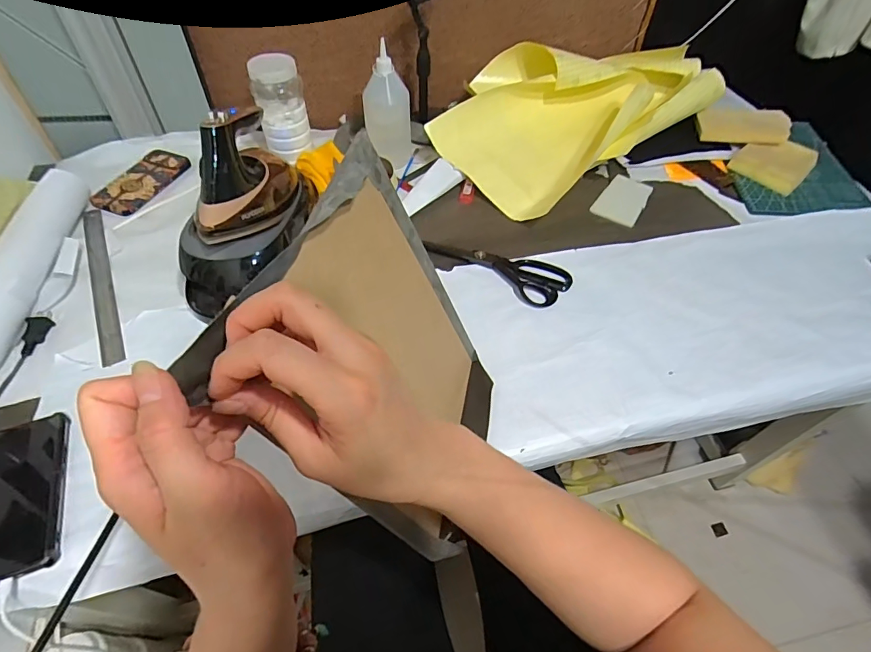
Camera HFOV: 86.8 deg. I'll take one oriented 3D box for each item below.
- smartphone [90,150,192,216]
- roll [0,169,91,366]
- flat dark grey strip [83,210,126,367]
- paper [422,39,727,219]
[{"bbox_3d":[-0.493,-0.245,0.777,0.085,0.011,0.157,17,55,11],"label":"smartphone"},{"bbox_3d":[-0.551,-0.089,0.619,0.048,0.056,0.347,-2,53,-3],"label":"roll"},{"bbox_3d":[-0.477,-0.069,0.658,0.026,0.005,0.319,-17,56,-25],"label":"flat dark grey strip"},{"bbox_3d":[0.244,-0.414,0.833,0.534,0.080,0.304,-35,76,-13],"label":"paper"}]

